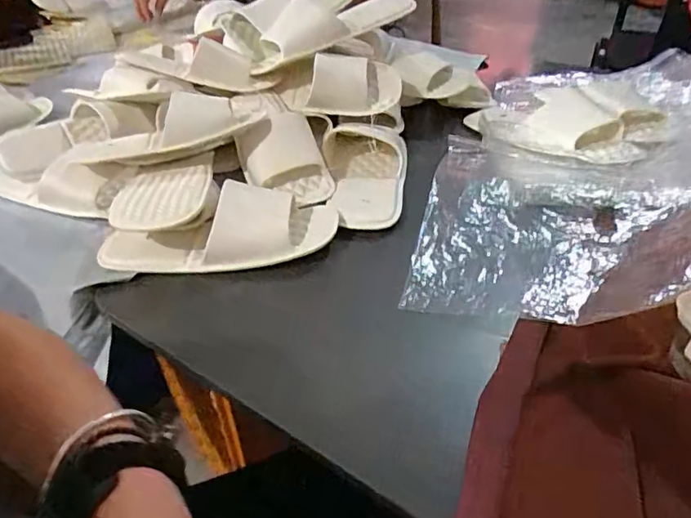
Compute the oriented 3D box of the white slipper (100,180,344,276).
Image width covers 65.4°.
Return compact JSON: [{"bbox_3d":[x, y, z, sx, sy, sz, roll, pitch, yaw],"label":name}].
[{"bbox_3d":[-0.138,-0.030,0.588,0.260,0.055,0.109,-8,39,-8],"label":"white slipper"}]

